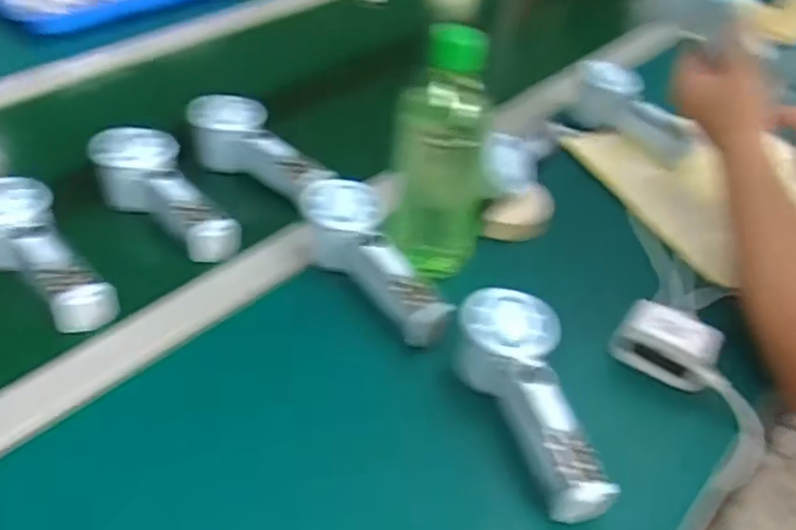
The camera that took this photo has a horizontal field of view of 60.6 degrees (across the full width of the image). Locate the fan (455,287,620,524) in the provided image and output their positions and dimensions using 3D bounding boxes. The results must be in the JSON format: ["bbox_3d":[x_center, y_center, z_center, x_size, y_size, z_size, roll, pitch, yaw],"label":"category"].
[{"bbox_3d":[0.087,0.086,0.450,0.070,0.034,0.160,-11,60,-16],"label":"fan"}]

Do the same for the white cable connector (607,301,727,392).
[{"bbox_3d":[0.204,0.059,0.513,0.068,0.038,0.047,29,48,25],"label":"white cable connector"}]

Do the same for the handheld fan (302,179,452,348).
[{"bbox_3d":[-0.019,0.000,0.547,0.054,0.063,0.157,-26,66,-29],"label":"handheld fan"}]

